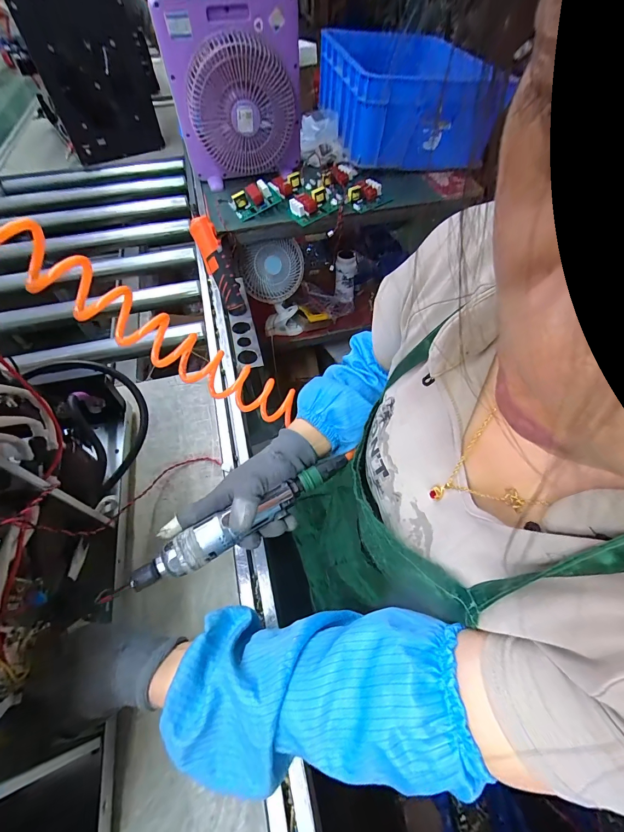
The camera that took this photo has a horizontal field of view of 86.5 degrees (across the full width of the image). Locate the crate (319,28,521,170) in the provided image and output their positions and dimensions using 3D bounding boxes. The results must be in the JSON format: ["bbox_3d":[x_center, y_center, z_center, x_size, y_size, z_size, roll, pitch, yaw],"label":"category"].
[{"bbox_3d":[0.273,-1.056,1.070,0.416,0.225,0.671,-7,57,-4],"label":"crate"}]

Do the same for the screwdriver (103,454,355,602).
[{"bbox_3d":[-0.072,0.105,0.354,0.277,0.030,0.038,-27,60,-16],"label":"screwdriver"}]

